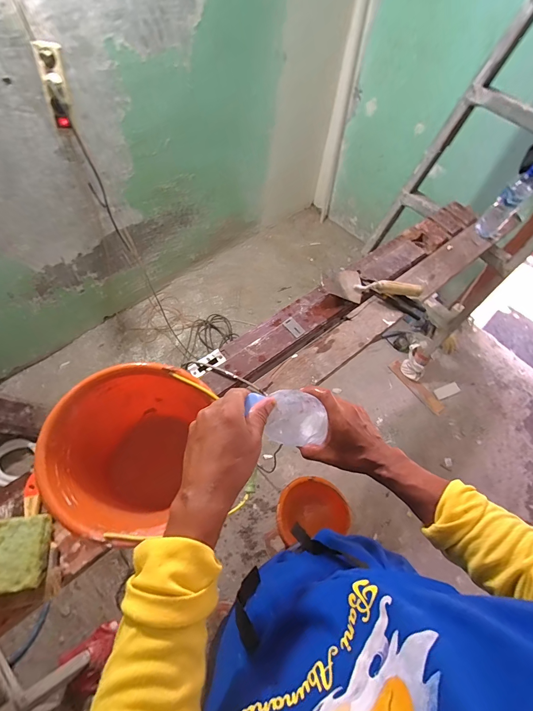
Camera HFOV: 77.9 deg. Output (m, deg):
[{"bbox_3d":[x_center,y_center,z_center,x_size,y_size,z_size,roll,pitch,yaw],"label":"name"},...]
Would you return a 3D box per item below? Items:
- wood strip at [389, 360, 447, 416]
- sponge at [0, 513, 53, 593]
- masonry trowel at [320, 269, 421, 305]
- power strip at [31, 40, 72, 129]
[{"bbox_3d":[0.739,0.153,1.621,0.072,0.014,0.317,-38,78,-16],"label":"wood strip"},{"bbox_3d":[-0.440,0.342,0.570,0.111,0.030,0.110,-6,62,-7],"label":"sponge"},{"bbox_3d":[0.292,-0.188,0.921,0.267,0.062,0.091,8,61,0],"label":"masonry trowel"},{"bbox_3d":[-0.536,-0.677,0.831,0.059,0.175,0.033,0,30,-4],"label":"power strip"}]

